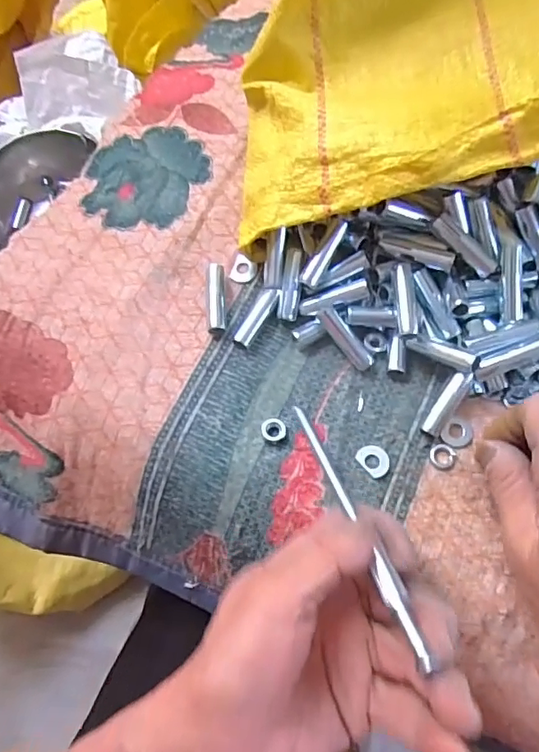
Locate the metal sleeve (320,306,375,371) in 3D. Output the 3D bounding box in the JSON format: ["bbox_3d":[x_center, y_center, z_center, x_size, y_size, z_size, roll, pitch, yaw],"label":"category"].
[{"bbox_3d":[0.044,-0.022,0.311,0.011,0.007,0.044,-42,101,-12],"label":"metal sleeve"}]

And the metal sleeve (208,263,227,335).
[{"bbox_3d":[-0.032,-0.046,0.322,0.011,0.010,0.045,-3,71,1],"label":"metal sleeve"}]

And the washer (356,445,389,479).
[{"bbox_3d":[0.058,0.046,0.295,0.015,0.004,0.018,-40,74,-11],"label":"washer"}]

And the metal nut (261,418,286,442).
[{"bbox_3d":[0.002,0.030,0.299,0.013,0.005,0.012,-1,71,2],"label":"metal nut"}]

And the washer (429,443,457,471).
[{"bbox_3d":[0.096,0.044,0.296,0.014,0.004,0.014,-1,71,2],"label":"washer"}]

